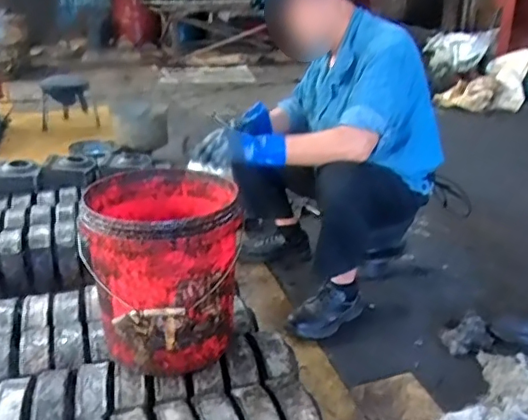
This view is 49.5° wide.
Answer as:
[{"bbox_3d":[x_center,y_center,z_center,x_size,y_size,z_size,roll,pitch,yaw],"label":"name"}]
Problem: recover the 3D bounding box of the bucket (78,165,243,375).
[{"bbox_3d":[-0.203,0.105,1.180,0.285,0.301,0.323,-5,23,-11],"label":"bucket"}]

